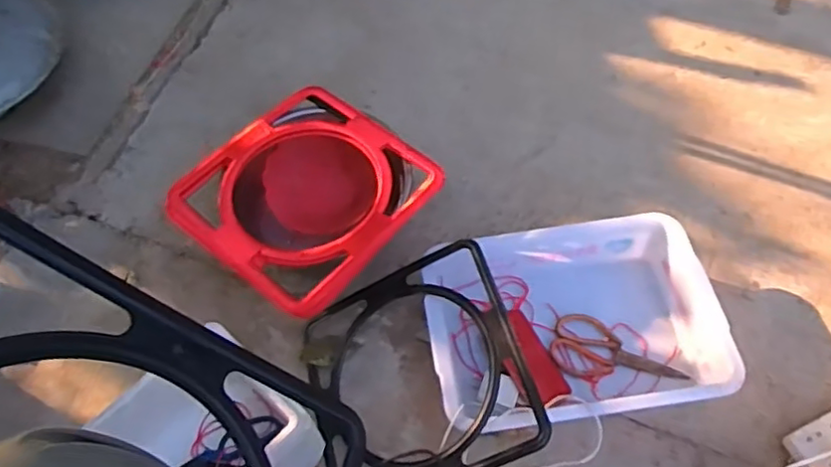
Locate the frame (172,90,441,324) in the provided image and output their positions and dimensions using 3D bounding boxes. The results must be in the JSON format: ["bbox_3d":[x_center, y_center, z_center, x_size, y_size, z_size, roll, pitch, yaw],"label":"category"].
[{"bbox_3d":[-0.177,-0.070,1.025,0.341,0.038,0.347,34,67,21],"label":"frame"}]

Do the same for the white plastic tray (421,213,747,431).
[{"bbox_3d":[0.234,0.139,0.976,0.424,0.108,0.308,-9,60,-2],"label":"white plastic tray"}]

